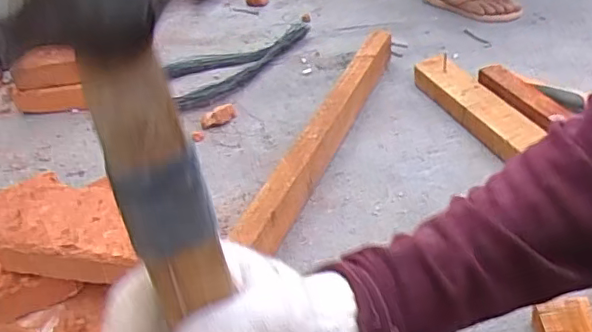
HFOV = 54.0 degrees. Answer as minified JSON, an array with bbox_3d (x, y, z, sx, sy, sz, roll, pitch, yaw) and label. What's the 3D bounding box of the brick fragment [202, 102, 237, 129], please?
[{"bbox_3d":[-0.139,-0.088,1.039,0.073,0.016,0.035,-31,44,-26],"label":"brick fragment"}]

